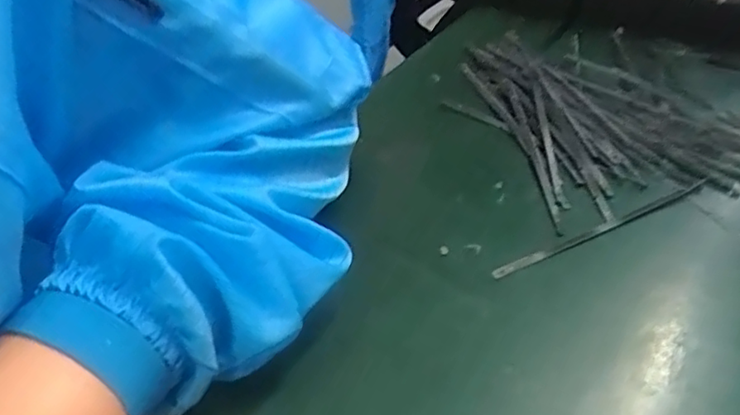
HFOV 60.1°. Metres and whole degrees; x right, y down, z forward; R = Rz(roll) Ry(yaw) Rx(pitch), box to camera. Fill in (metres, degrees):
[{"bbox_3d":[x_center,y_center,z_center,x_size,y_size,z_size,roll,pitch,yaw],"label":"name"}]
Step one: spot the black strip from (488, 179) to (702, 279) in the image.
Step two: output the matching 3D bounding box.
[{"bbox_3d":[0.114,0.009,0.309,0.128,0.005,0.006,-18,45,-19],"label":"black strip"}]

